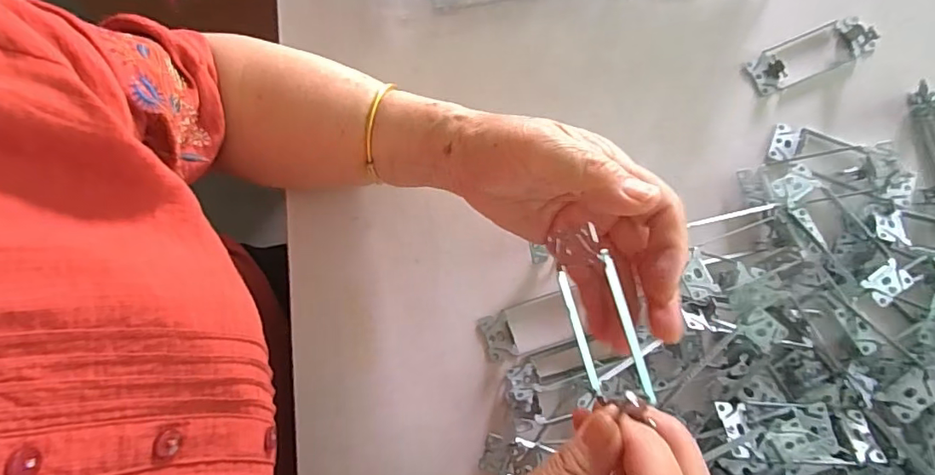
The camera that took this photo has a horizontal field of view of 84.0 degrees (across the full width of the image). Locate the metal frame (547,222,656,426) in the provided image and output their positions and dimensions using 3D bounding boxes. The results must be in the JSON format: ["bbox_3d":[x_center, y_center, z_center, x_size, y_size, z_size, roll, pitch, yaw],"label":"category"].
[{"bbox_3d":[0.063,0.037,0.254,0.007,0.038,0.086,-19,88,-32],"label":"metal frame"}]

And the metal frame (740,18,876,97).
[{"bbox_3d":[0.276,-0.150,0.415,0.101,0.023,0.037,-22,78,-4],"label":"metal frame"}]

